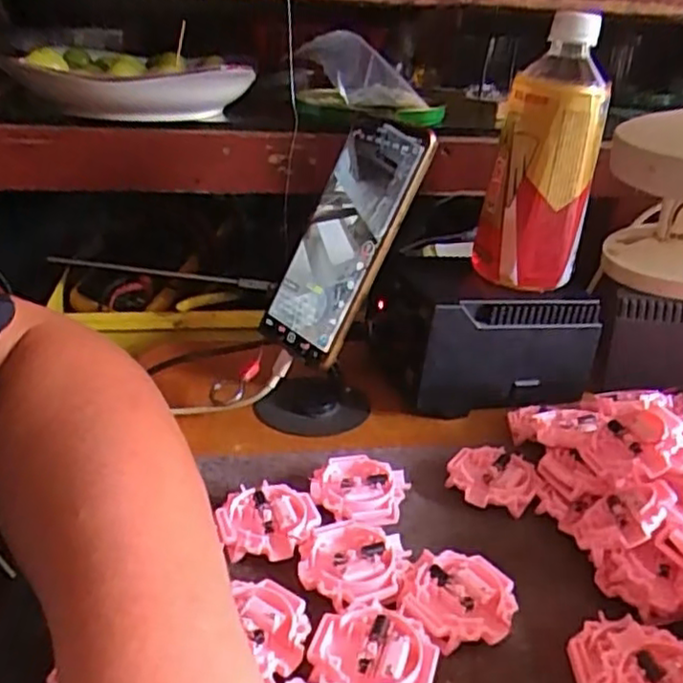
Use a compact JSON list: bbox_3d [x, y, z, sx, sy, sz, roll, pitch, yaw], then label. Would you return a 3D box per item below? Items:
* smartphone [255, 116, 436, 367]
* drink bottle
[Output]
[{"bbox_3d":[0.001,-0.068,0.457,0.015,0.160,0.079,22,6,-45],"label":"smartphone"},{"bbox_3d":[0.141,-0.128,0.491,0.075,0.173,0.062,9,26,11],"label":"drink bottle"}]

